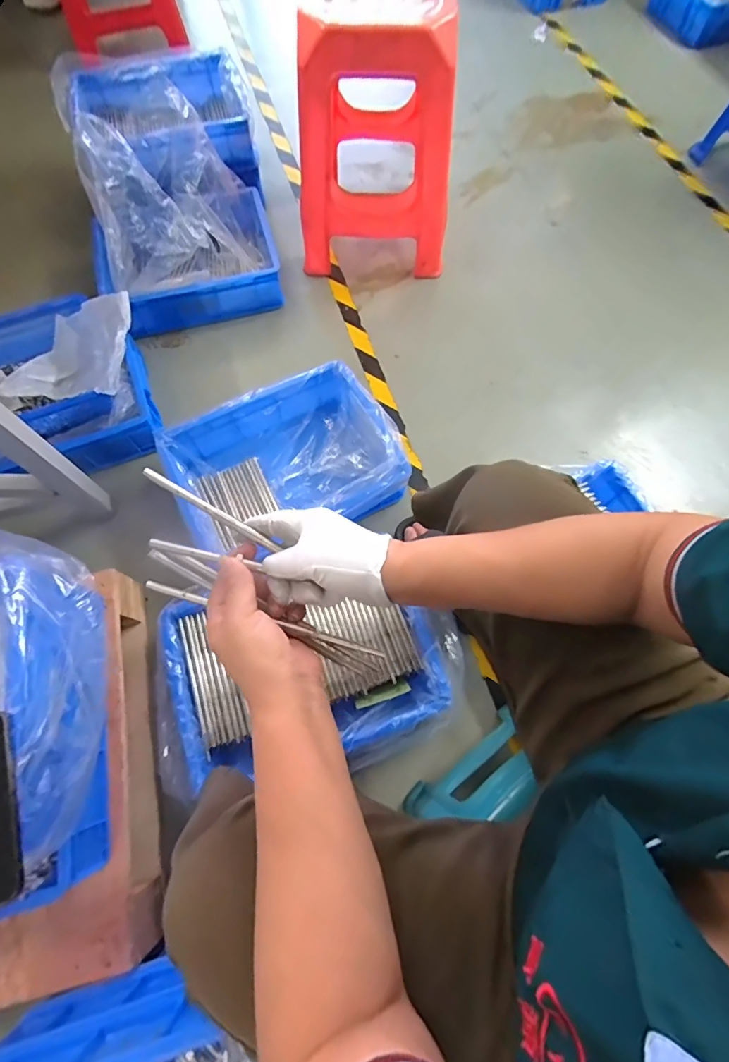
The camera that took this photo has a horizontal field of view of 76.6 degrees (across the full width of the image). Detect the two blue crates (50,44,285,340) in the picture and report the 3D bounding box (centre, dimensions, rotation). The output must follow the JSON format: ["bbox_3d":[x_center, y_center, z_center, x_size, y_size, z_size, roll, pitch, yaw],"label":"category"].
[{"bbox_3d":[-0.480,-0.904,1.165,0.407,0.241,0.779,-14,69,-5],"label":"two blue crates"}]

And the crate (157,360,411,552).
[{"bbox_3d":[-0.151,-0.123,0.922,0.417,0.152,0.319,-24,70,-9],"label":"crate"}]

